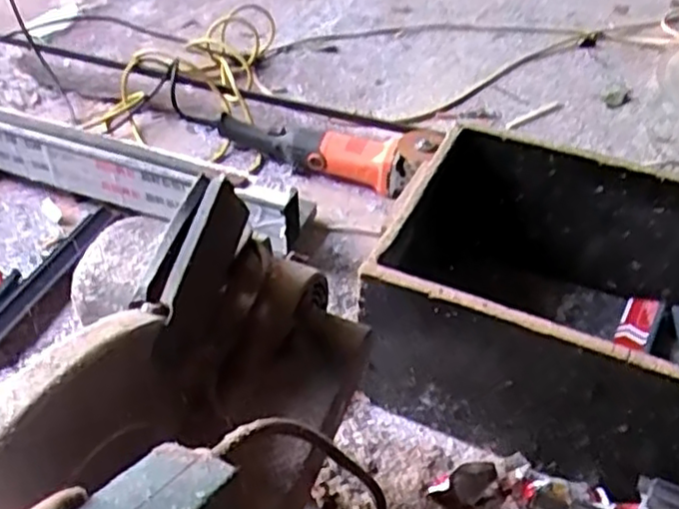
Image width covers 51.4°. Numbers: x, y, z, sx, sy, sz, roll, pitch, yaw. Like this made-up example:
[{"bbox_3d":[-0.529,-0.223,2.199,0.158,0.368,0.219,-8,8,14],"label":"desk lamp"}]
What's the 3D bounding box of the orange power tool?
[{"bbox_3d":[-0.025,-0.153,1.039,0.338,0.077,0.069,10,43,10],"label":"orange power tool"}]

